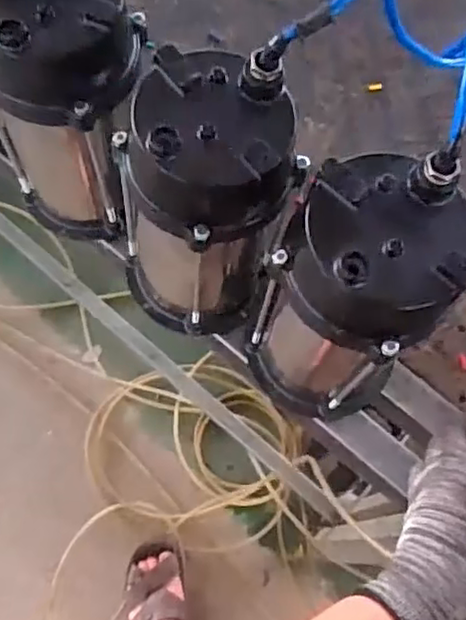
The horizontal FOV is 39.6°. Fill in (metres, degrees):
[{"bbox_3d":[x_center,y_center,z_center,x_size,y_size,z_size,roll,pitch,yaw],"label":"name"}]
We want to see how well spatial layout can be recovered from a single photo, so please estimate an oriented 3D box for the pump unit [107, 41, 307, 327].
[{"bbox_3d":[-0.025,-0.079,0.535,0.121,0.256,0.126,1,70,-3],"label":"pump unit"}]

